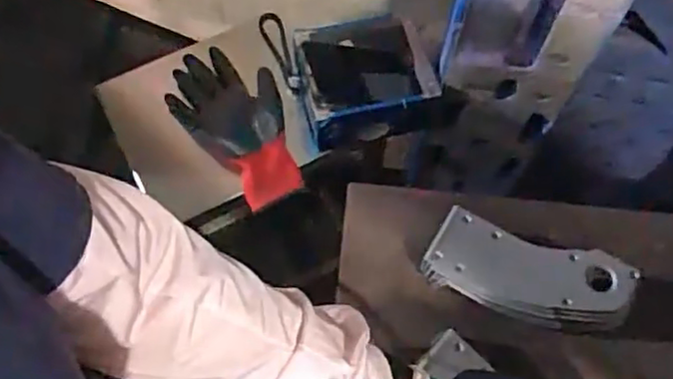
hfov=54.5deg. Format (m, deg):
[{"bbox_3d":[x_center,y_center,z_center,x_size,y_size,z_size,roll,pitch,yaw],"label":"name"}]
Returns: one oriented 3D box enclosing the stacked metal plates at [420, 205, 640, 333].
[{"bbox_3d":[0.172,0.084,0.603,0.182,0.062,0.075,17,66,8],"label":"stacked metal plates"}]

